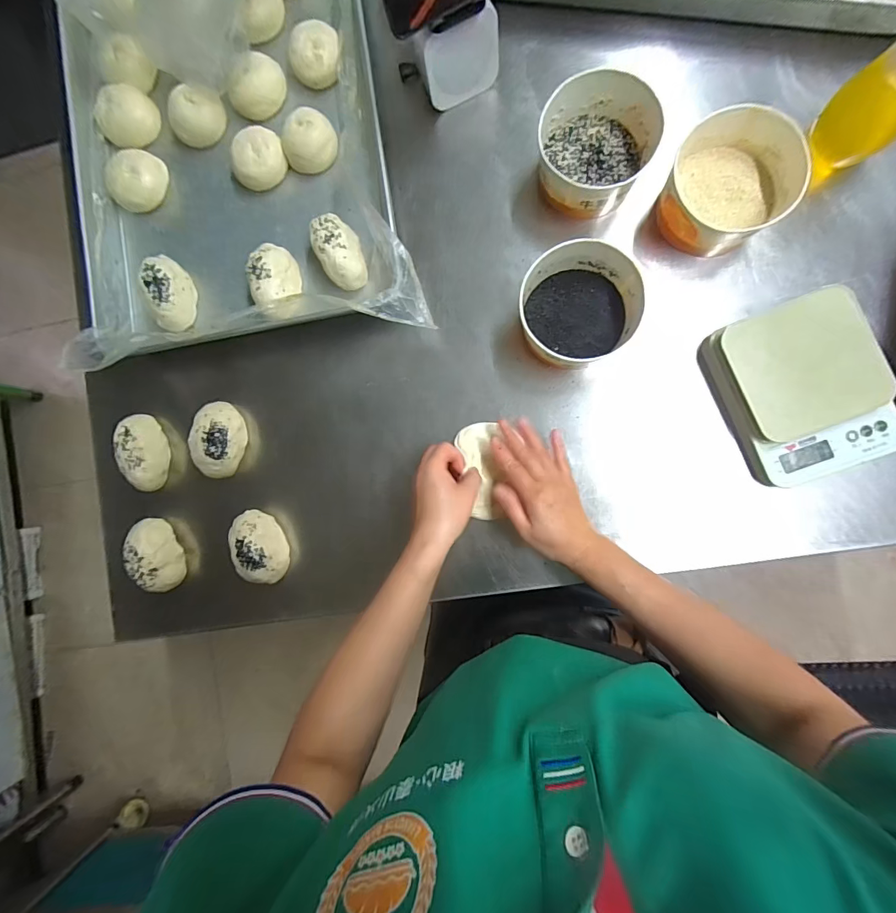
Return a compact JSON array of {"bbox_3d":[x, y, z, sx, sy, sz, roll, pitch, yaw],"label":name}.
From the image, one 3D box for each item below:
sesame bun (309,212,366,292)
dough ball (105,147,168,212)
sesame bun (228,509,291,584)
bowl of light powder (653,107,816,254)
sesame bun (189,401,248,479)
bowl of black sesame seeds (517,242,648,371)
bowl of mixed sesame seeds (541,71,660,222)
[{"bbox_3d":[-0.134,-0.254,0.514,0.055,0.048,0.089,-28,86,5],"label":"sesame bun"},{"bbox_3d":[-0.412,-0.367,0.550,0.066,0.043,0.077,37,92,6],"label":"dough ball"},{"bbox_3d":[-0.228,0.111,0.511,0.050,0.056,0.089,-23,86,5],"label":"sesame bun"},{"bbox_3d":[0.311,-0.297,0.458,0.131,0.067,0.135,0,88,6],"label":"bowl of light powder"},{"bbox_3d":[-0.291,-0.022,0.524,0.053,0.054,0.096,4,89,6],"label":"sesame bun"},{"bbox_3d":[0.146,-0.171,0.474,0.128,0.069,0.120,0,88,6],"label":"bowl of black sesame seeds"},{"bbox_3d":[0.164,-0.359,0.479,0.132,0.058,0.138,0,88,6],"label":"bowl of mixed sesame seeds"}]

